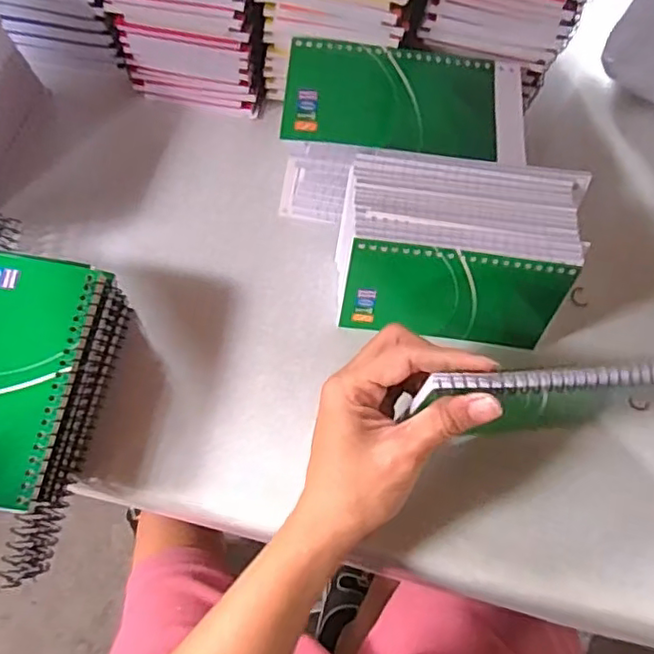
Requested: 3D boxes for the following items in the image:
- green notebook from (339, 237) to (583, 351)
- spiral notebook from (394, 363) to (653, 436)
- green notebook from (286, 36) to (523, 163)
[{"bbox_3d":[0.077,-0.017,0.375,0.130,0.074,0.005,8,49,-1],"label":"green notebook"},{"bbox_3d":[0.108,0.041,0.332,0.144,0.082,0.014,-4,69,-4],"label":"spiral notebook"},{"bbox_3d":[0.050,-0.145,0.381,0.147,0.011,0.081,4,70,-2],"label":"green notebook"}]

